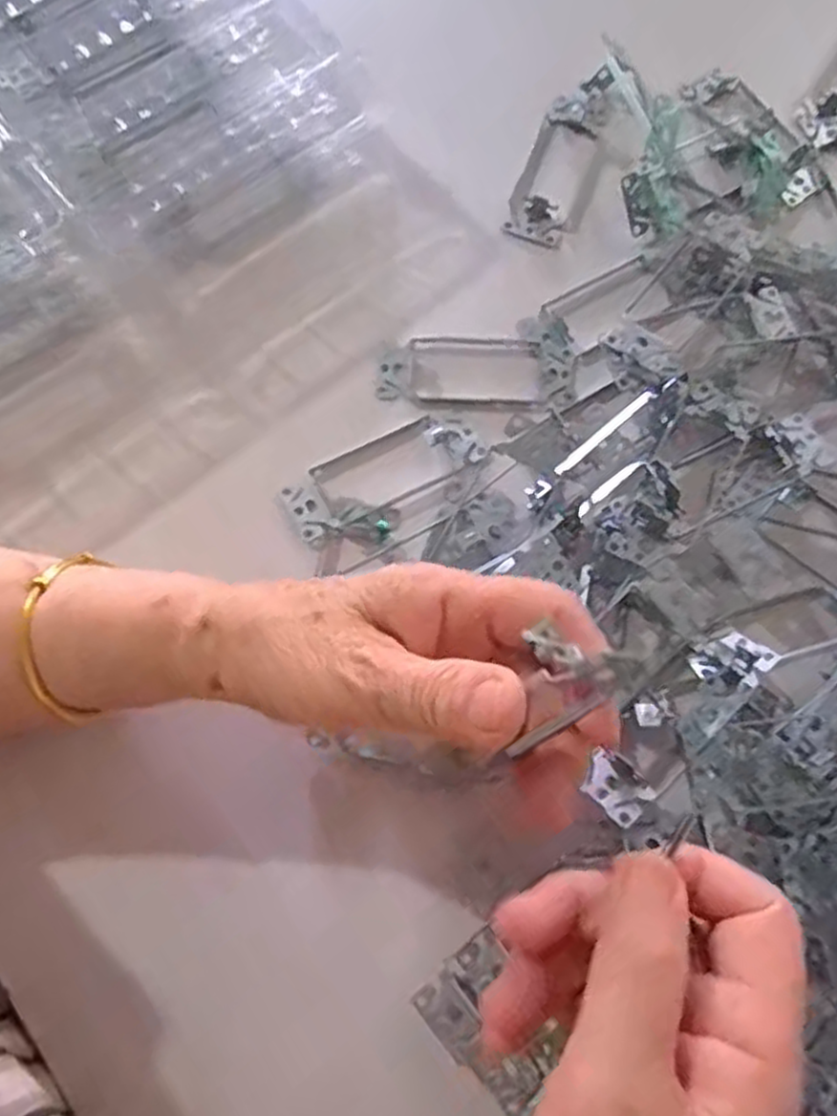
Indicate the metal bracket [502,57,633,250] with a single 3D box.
[{"bbox_3d":[0.095,-0.238,0.448,0.053,0.014,0.127,21,74,4],"label":"metal bracket"}]

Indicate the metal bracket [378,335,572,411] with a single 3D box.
[{"bbox_3d":[0.031,-0.102,0.412,0.101,0.004,0.041,3,74,-1],"label":"metal bracket"}]

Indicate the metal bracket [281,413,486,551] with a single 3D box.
[{"bbox_3d":[-0.017,-0.045,0.392,0.106,0.006,0.038,-28,77,-9],"label":"metal bracket"}]

